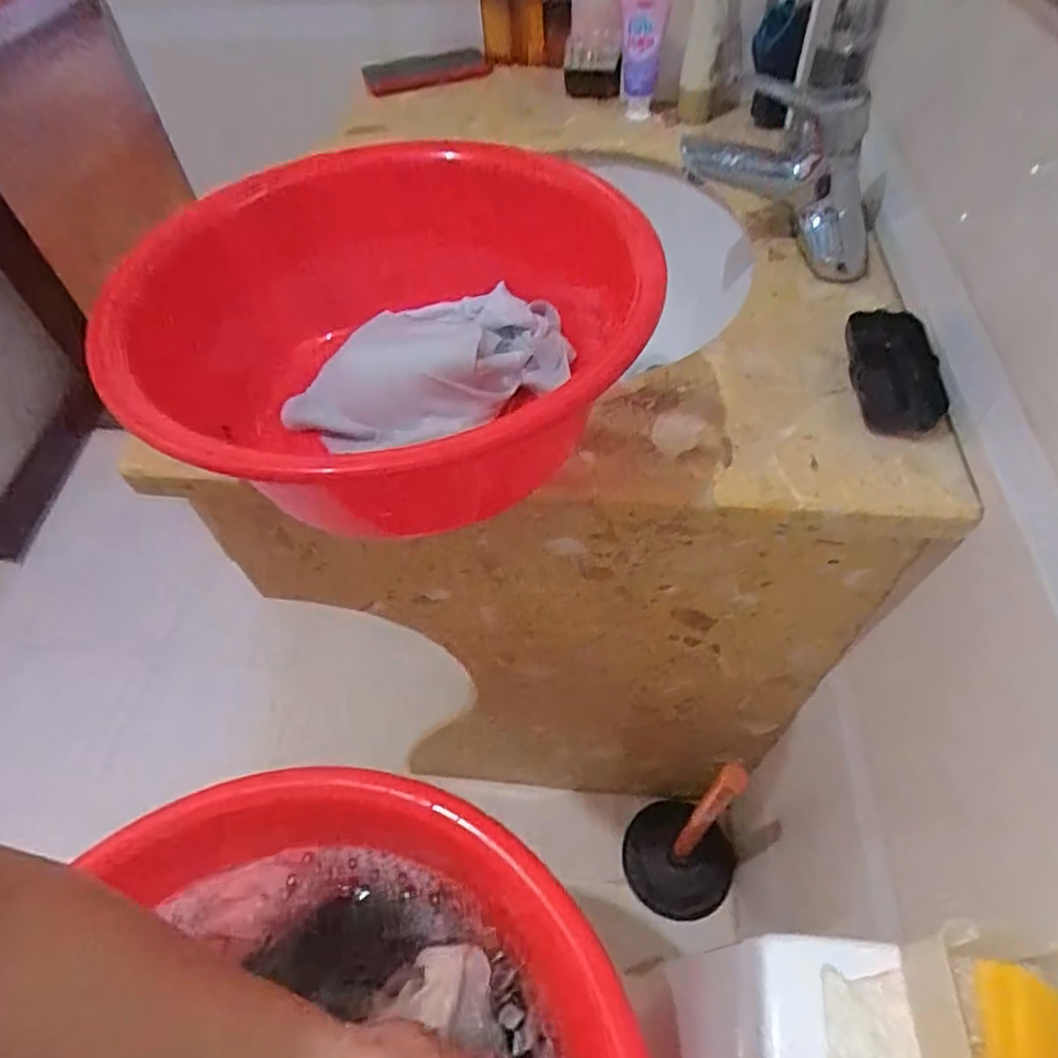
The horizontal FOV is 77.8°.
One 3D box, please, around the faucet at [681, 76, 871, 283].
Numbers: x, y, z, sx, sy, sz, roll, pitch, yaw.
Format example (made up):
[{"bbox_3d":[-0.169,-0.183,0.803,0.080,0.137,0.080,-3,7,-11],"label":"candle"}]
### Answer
[{"bbox_3d":[0.221,-0.298,0.562,0.173,0.118,0.065,31,58,28],"label":"faucet"}]

